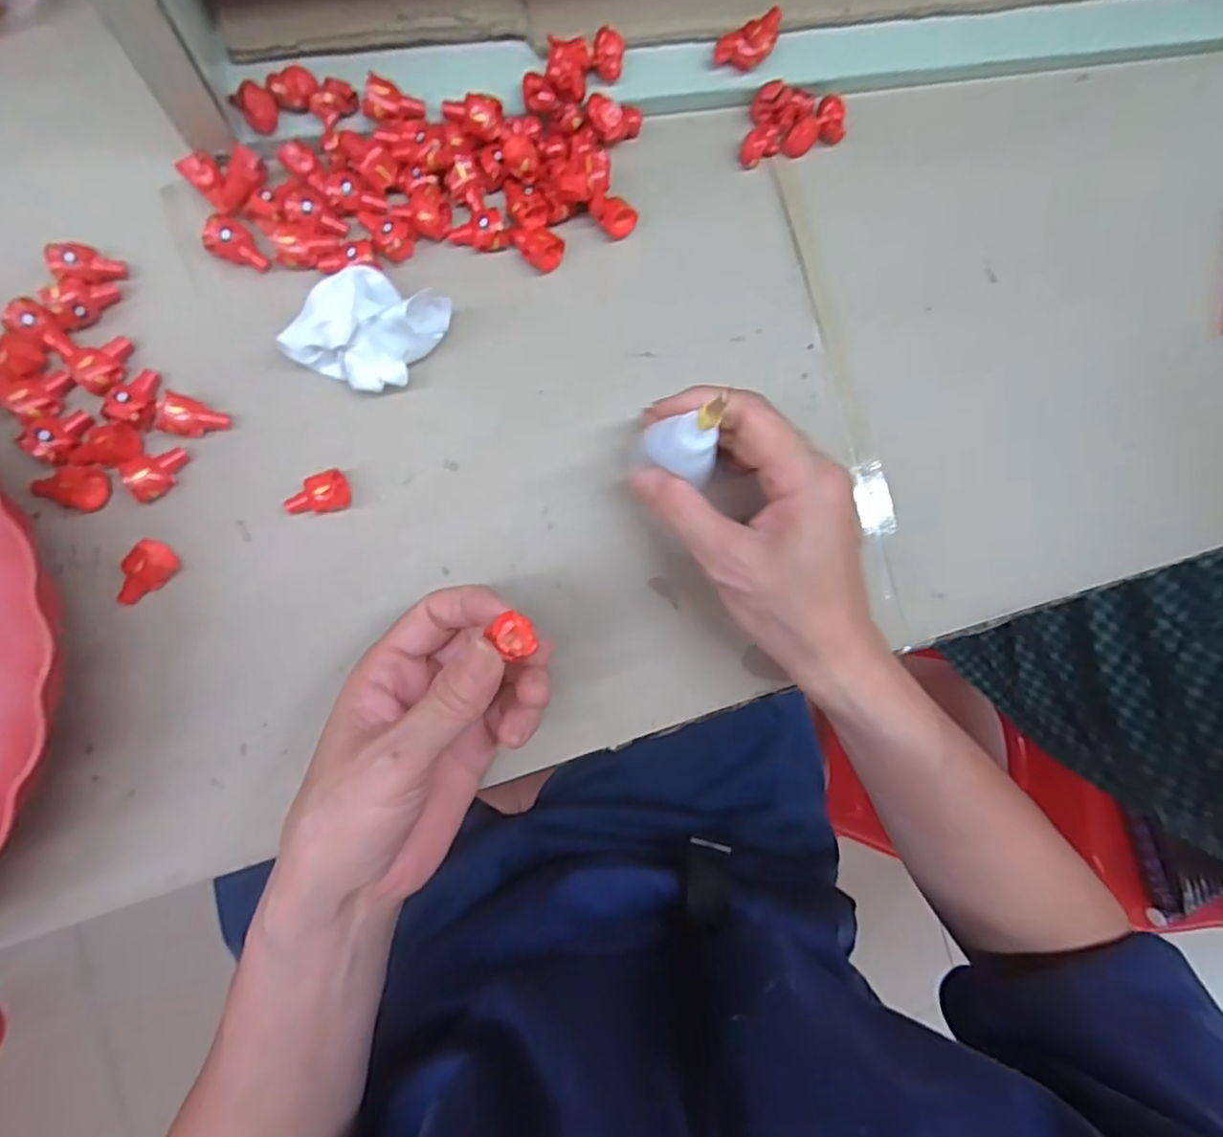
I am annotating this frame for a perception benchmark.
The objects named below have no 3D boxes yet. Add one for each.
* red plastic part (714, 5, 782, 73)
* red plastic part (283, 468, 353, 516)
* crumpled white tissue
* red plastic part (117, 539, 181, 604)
[{"bbox_3d":[0.068,-0.250,0.313,0.037,0.011,0.018,-33,92,-10],"label":"red plastic part"},{"bbox_3d":[-0.126,-0.031,0.280,0.026,0.016,0.016,-18,89,-10],"label":"red plastic part"},{"bbox_3d":[-0.101,-0.102,0.275,0.046,0.036,0.054,32,82,-6],"label":"crumpled white tissue"},{"bbox_3d":[-0.191,0.003,0.267,0.015,0.013,0.028,39,81,-5],"label":"red plastic part"}]

